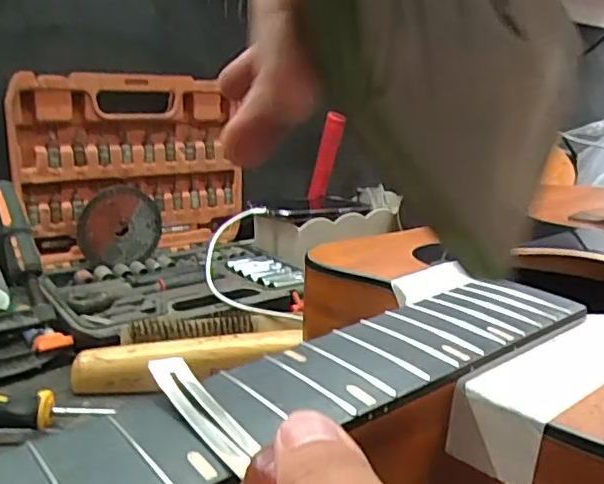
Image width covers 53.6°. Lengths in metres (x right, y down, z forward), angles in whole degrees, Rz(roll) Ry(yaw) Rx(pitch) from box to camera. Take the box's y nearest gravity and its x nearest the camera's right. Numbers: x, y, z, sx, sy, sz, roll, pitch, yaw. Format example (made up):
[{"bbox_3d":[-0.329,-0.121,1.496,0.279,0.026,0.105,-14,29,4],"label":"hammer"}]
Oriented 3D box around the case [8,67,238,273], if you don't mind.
[{"bbox_3d":[-0.178,-0.083,0.646,0.244,0.186,0.038,-7,17,-28],"label":"case"}]

